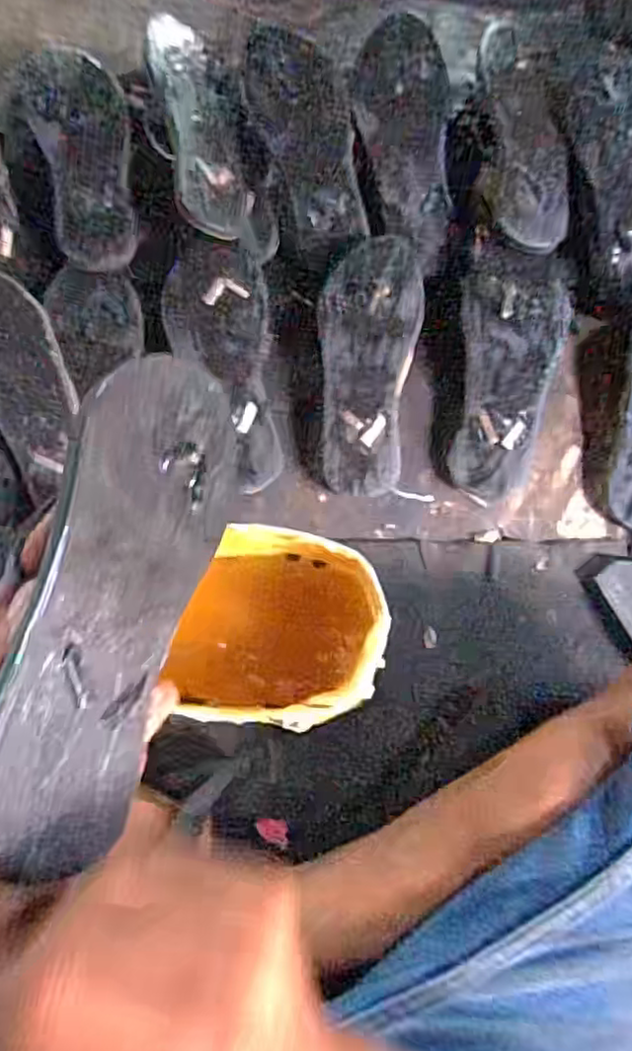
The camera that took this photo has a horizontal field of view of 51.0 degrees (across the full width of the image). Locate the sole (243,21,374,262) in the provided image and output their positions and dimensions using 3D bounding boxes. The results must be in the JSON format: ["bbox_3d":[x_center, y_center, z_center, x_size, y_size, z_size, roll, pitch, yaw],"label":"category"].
[{"bbox_3d":[-0.010,-0.384,0.651,0.089,0.032,0.239,-11,74,-3],"label":"sole"}]

